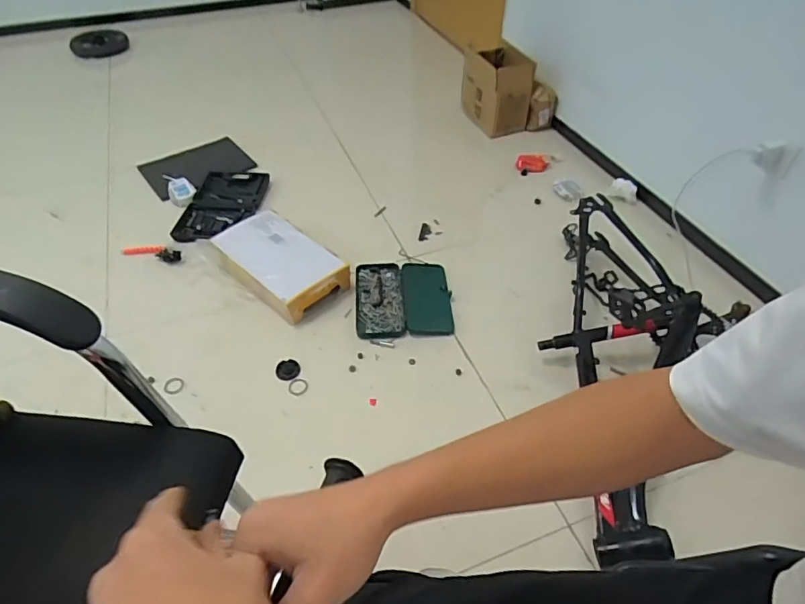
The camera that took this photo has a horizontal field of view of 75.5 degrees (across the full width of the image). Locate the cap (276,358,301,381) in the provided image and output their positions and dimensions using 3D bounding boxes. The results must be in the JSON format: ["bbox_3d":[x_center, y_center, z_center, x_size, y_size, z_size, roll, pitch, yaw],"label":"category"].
[{"bbox_3d":[-0.263,0.155,1.200,0.055,0.013,0.053,0,46,0],"label":"cap"}]

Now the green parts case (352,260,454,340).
[{"bbox_3d":[0.001,-0.011,1.354,0.243,0.029,0.255,-3,46,-3],"label":"green parts case"}]

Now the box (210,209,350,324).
[{"bbox_3d":[-0.315,-0.107,1.353,0.330,0.093,0.197,34,54,28],"label":"box"}]

